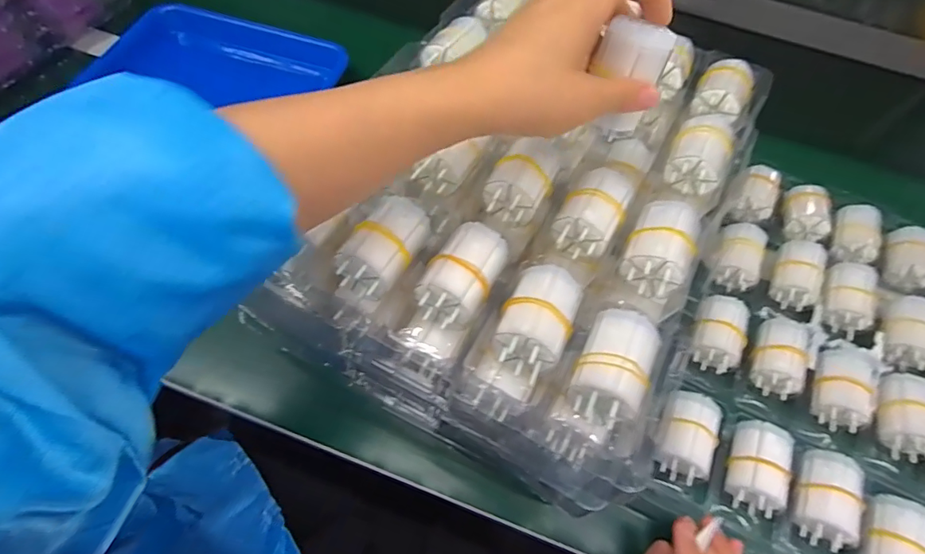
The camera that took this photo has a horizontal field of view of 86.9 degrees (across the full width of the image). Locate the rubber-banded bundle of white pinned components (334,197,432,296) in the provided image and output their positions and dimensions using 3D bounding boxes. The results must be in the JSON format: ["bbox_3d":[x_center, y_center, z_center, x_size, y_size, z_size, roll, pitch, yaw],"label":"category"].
[{"bbox_3d":[-0.047,-0.021,0.299,0.034,0.027,0.064,25,61,10],"label":"rubber-banded bundle of white pinned components"}]

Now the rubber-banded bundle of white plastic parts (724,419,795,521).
[{"bbox_3d":[0.225,0.143,0.372,0.037,0.031,0.065,22,60,9],"label":"rubber-banded bundle of white plastic parts"}]

